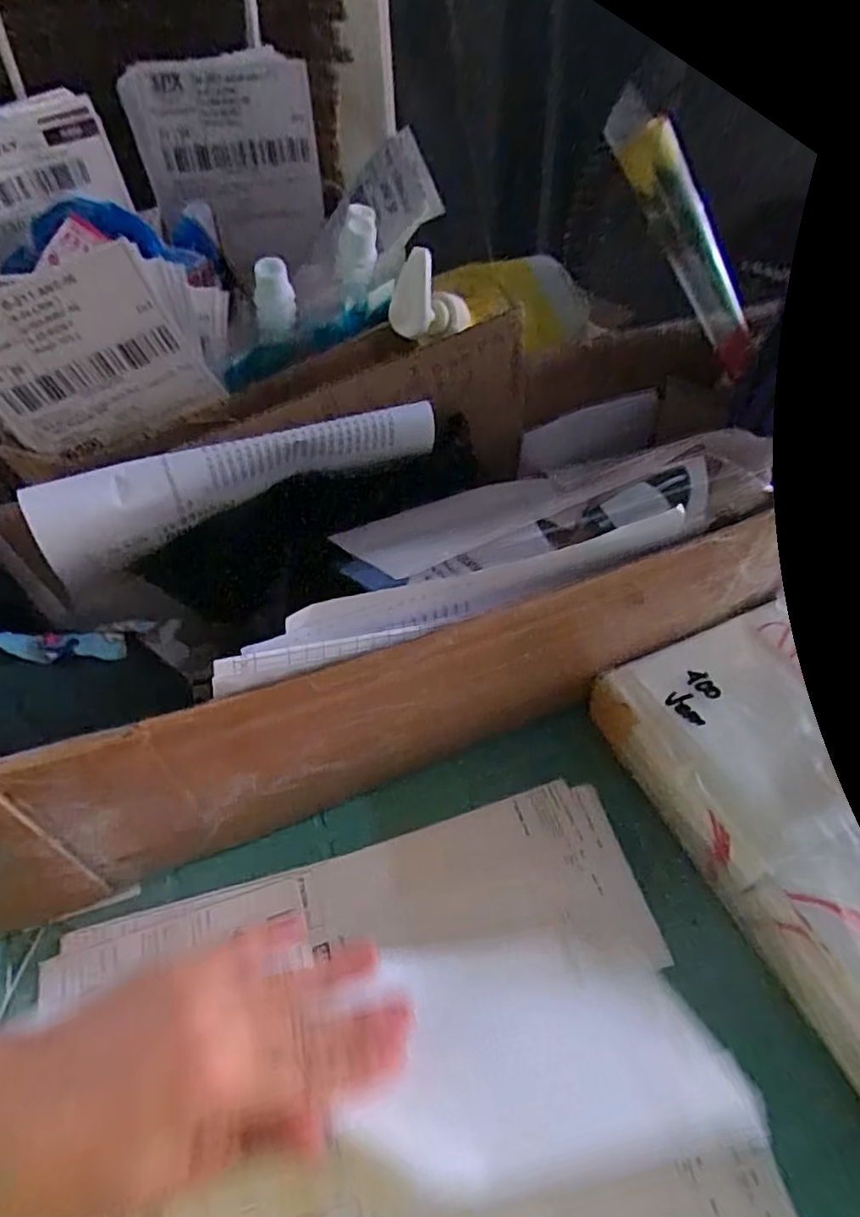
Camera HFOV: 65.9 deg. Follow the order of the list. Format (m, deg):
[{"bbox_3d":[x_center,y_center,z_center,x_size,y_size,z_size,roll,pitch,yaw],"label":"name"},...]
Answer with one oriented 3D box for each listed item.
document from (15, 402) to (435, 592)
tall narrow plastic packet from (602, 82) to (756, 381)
[{"bbox_3d":[-0.096,-0.072,0.359,0.215,0.048,0.020,-22,52,-15],"label":"document"},{"bbox_3d":[0.169,-0.238,0.436,0.036,0.187,0.020,-15,35,42],"label":"tall narrow plastic packet"}]

